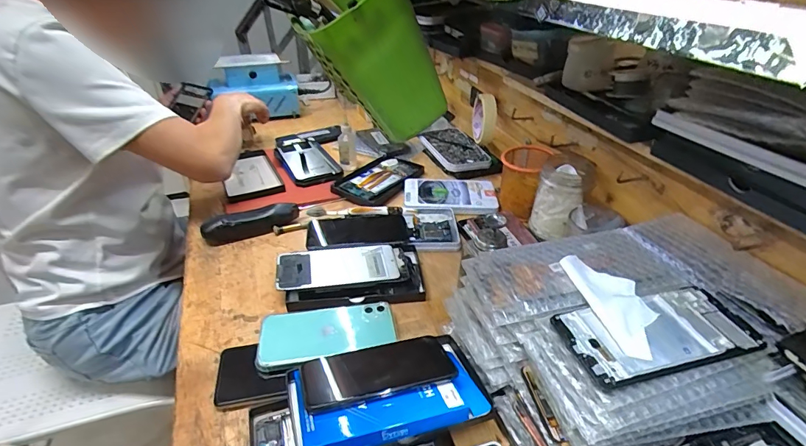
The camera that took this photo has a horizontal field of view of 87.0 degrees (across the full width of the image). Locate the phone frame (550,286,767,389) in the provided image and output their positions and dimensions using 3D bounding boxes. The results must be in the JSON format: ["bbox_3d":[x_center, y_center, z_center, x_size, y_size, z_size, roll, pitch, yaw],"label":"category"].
[{"bbox_3d":[0.206,0.089,0.344,0.152,0.008,0.070,-8,37,-13],"label":"phone frame"}]

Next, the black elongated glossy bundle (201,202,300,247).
[{"bbox_3d":[-0.233,-0.004,0.657,0.141,0.028,0.034,-20,41,-26],"label":"black elongated glossy bundle"}]

